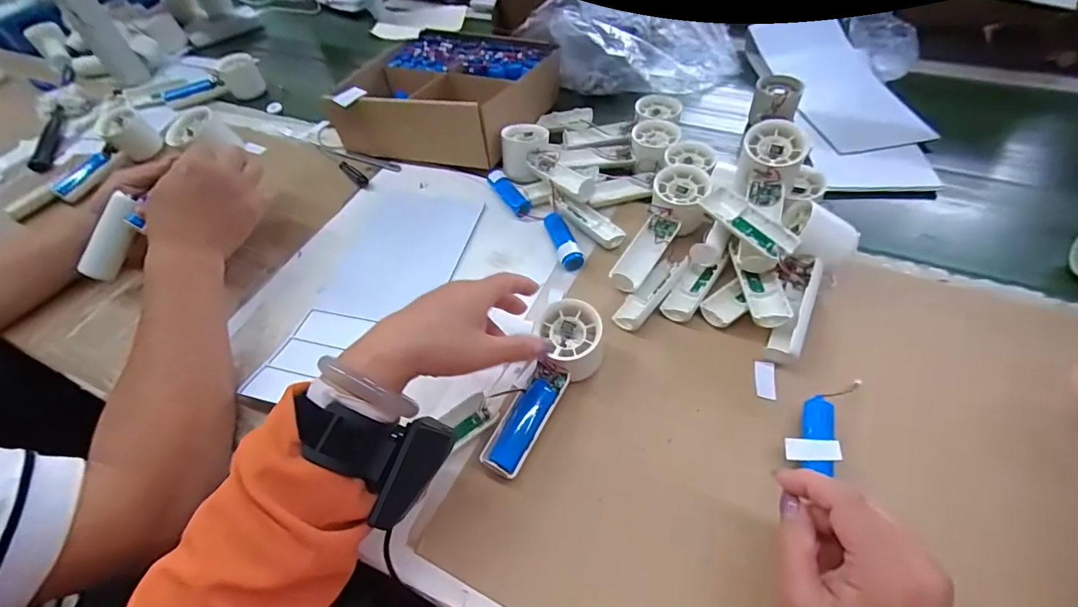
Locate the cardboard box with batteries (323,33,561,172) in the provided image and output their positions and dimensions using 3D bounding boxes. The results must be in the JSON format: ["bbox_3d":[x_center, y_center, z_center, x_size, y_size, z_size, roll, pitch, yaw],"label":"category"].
[{"bbox_3d":[-0.130,-0.298,0.671,0.261,0.084,0.248,12,54,16],"label":"cardboard box with batteries"}]

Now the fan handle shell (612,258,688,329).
[{"bbox_3d":[0.108,-0.012,0.464,0.027,0.018,0.094,29,61,26],"label":"fan handle shell"}]

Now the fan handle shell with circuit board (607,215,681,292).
[{"bbox_3d":[0.107,-0.051,0.486,0.034,0.022,0.095,26,60,25],"label":"fan handle shell with circuit board"}]

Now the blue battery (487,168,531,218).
[{"bbox_3d":[-0.037,-0.134,0.577,0.022,0.016,0.081,-27,54,-14],"label":"blue battery"}]

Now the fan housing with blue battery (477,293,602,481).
[{"bbox_3d":[0.006,0.072,0.405,0.048,0.049,0.151,23,70,22],"label":"fan housing with blue battery"}]

